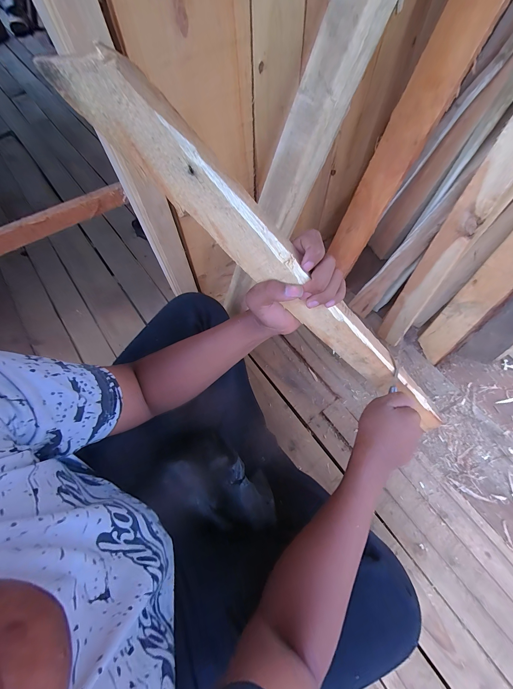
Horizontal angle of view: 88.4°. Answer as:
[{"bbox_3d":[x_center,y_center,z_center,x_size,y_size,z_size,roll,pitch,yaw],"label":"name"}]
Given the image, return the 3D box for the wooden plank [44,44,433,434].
[{"bbox_3d":[0.105,-0.024,0.350,0.054,0.650,0.030,-14,52,43],"label":"wooden plank"}]

